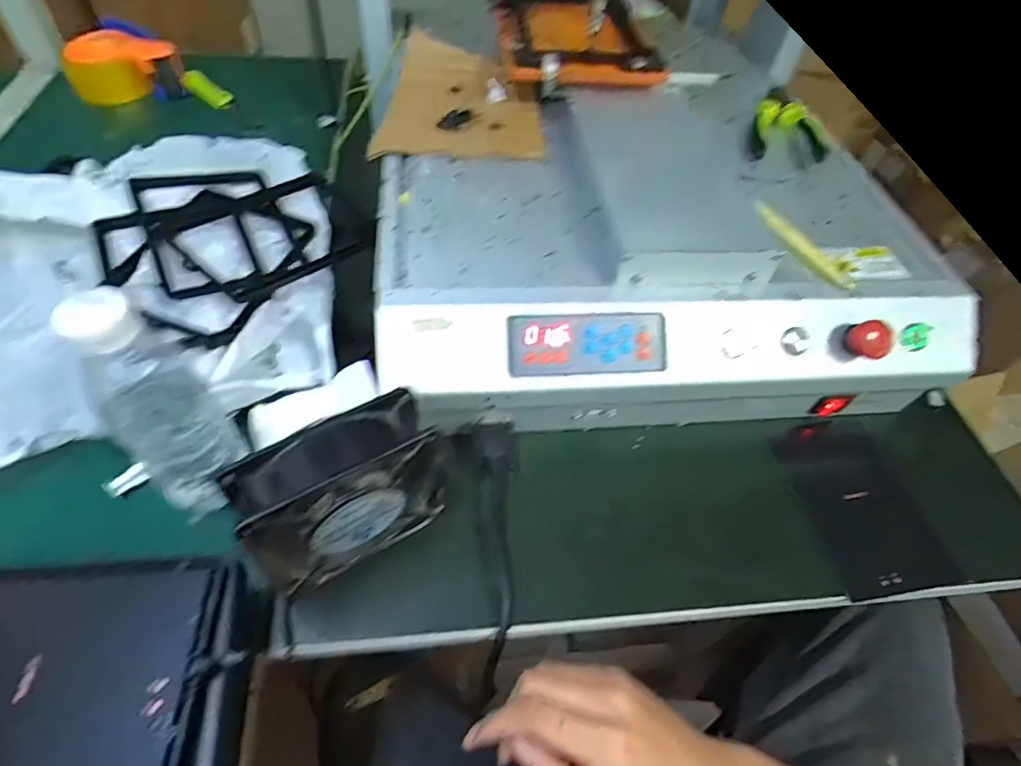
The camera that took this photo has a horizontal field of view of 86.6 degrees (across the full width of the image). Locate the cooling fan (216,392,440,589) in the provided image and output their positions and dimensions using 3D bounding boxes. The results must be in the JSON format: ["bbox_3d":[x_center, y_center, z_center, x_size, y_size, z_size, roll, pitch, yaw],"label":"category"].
[{"bbox_3d":[-0.103,0.072,0.342,0.125,0.118,0.045,-25,59,-23],"label":"cooling fan"}]

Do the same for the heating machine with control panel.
[{"bbox_3d":[0.119,-0.119,0.473,0.443,0.126,0.341,-2,53,-7],"label":"heating machine with control panel"}]

